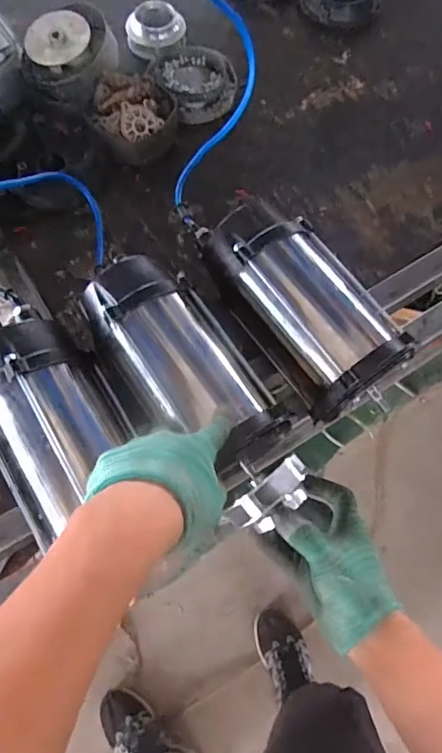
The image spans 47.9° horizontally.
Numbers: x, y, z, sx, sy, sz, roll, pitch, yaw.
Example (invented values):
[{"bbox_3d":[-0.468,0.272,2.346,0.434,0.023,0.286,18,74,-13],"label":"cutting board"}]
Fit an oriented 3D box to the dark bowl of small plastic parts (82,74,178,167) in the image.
[{"bbox_3d":[-0.127,-0.372,0.715,0.133,0.062,0.116,-15,71,-7],"label":"dark bowl of small plastic parts"}]

